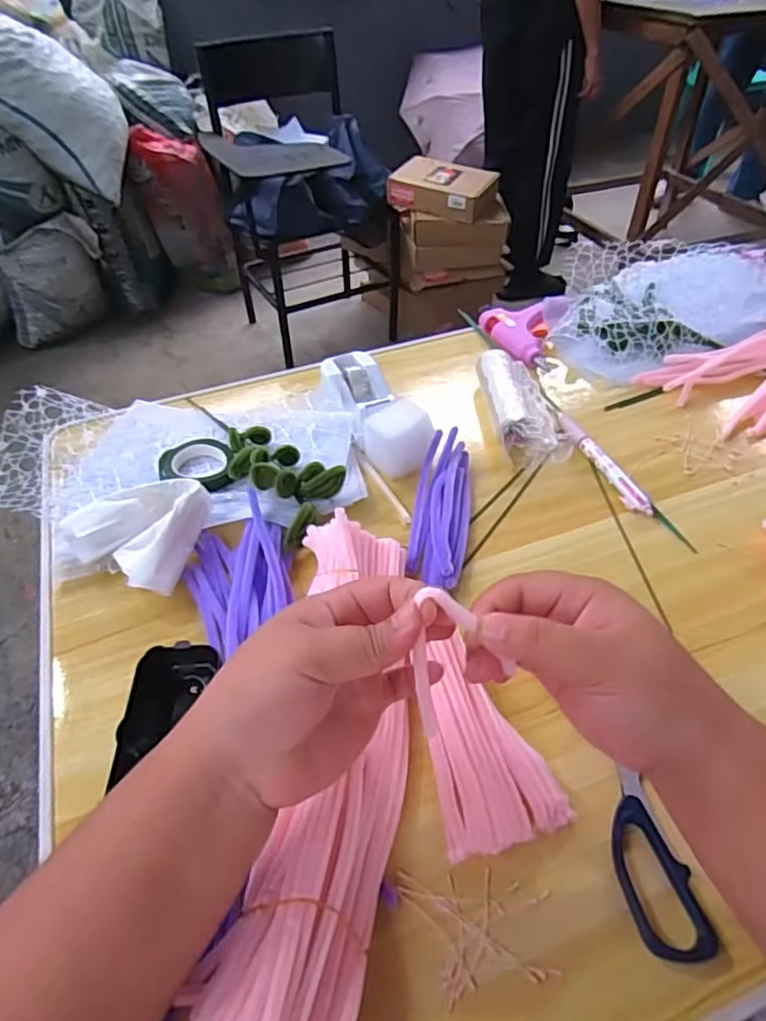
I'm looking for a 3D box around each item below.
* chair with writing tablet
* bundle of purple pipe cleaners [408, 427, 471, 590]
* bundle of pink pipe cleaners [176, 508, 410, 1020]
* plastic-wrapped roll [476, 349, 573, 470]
[{"bbox_3d":[-0.210,-0.869,1.769,0.461,0.741,0.542,-13,46,-11],"label":"chair with writing tablet"},{"bbox_3d":[0.047,-0.004,0.495,0.043,0.022,0.155,5,45,7],"label":"bundle of purple pipe cleaners"},{"bbox_3d":[-0.027,0.124,0.352,0.079,0.040,0.292,3,45,6],"label":"bundle of pink pipe cleaners"},{"bbox_3d":[0.129,-0.098,0.582,0.066,0.036,0.148,-6,45,-4],"label":"plastic-wrapped roll"}]

